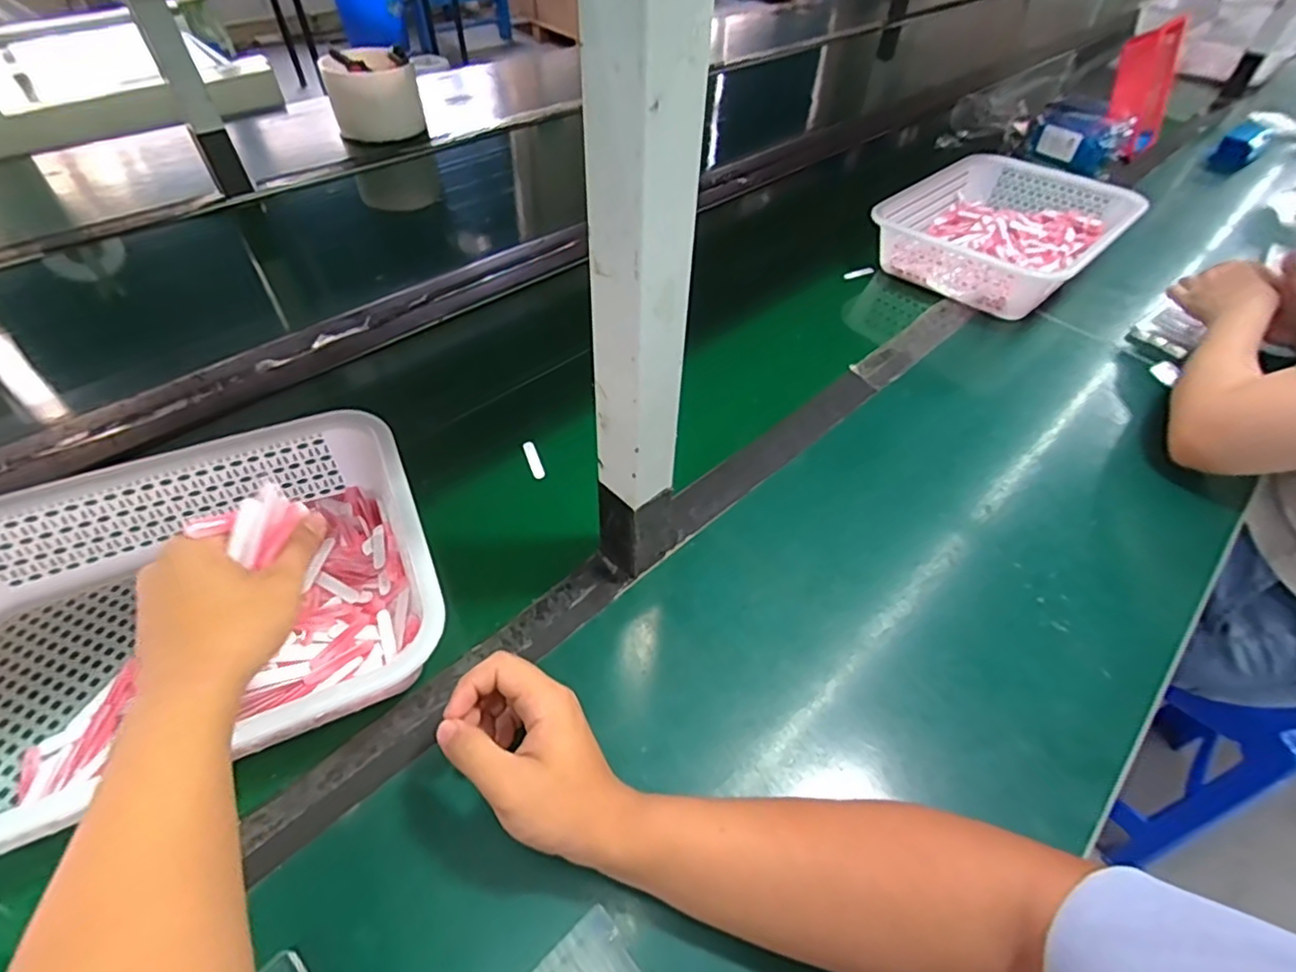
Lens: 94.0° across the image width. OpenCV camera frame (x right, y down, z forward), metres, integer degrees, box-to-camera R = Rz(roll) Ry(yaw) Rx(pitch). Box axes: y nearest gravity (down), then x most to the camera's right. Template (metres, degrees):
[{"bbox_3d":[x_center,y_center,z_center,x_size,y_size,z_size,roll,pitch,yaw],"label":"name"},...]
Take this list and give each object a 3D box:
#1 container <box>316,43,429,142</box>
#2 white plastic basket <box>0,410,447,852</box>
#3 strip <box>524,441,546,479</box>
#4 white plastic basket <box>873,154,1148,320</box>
[{"bbox_3d":[-0.524,-0.754,1.159,0.160,0.120,0.160,-14,50,-15],"label":"container"},{"bbox_3d":[-0.341,0.091,0.433,0.353,0.083,0.250,-19,52,-19],"label":"white plastic basket"},{"bbox_3d":[-0.115,-0.027,0.612,0.013,0.004,0.051,-26,54,-4],"label":"strip"},{"bbox_3d":[0.515,-0.373,0.891,0.360,0.081,0.268,-35,58,-29],"label":"white plastic basket"}]

